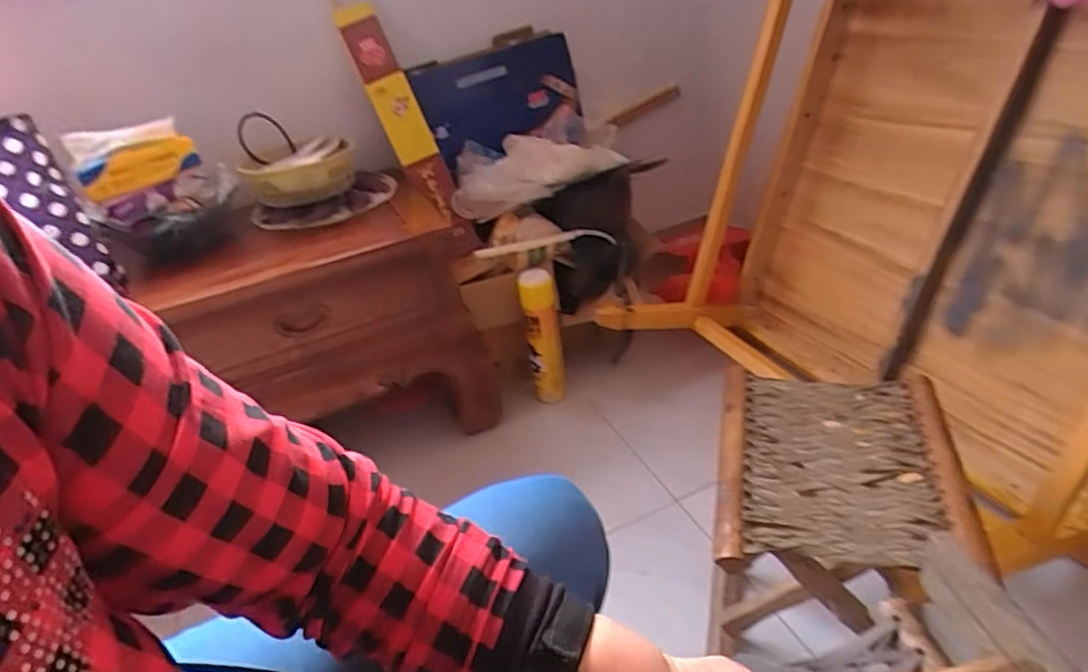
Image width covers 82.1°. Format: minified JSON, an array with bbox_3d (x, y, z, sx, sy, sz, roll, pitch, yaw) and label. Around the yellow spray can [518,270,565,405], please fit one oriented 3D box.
[{"bbox_3d":[-0.002,0.003,1.260,0.067,0.282,0.061,-6,33,2],"label":"yellow spray can"}]

